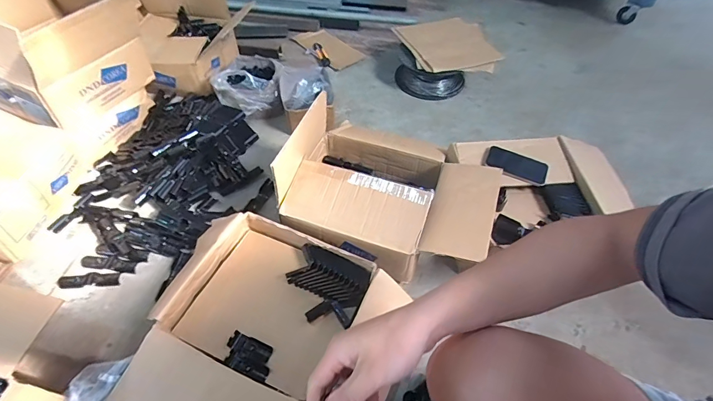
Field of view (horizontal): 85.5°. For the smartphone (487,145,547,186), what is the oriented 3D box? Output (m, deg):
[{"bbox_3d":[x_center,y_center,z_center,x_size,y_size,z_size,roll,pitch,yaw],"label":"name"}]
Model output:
[{"bbox_3d":[0.393,-0.089,0.944,0.146,0.010,0.079,17,60,3],"label":"smartphone"}]

